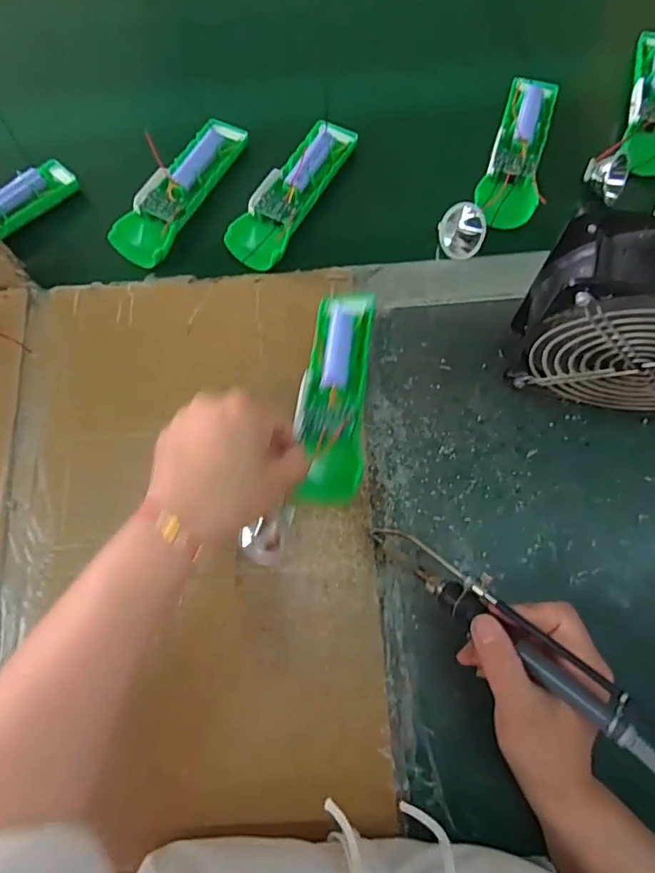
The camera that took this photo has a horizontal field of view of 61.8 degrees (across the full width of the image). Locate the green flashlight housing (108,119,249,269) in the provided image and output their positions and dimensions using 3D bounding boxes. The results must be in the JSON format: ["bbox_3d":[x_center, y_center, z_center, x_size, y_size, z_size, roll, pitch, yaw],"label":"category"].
[{"bbox_3d":[-0.130,-0.218,0.480,0.049,0.031,0.151,30,76,11],"label":"green flashlight housing"}]

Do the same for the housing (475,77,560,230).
[{"bbox_3d":[0.163,-0.245,0.474,0.049,0.023,0.144,13,73,6],"label":"housing"}]

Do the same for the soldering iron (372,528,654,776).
[{"bbox_3d":[0.104,0.113,0.319,0.023,0.015,0.205,-45,55,-11],"label":"soldering iron"}]

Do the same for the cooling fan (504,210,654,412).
[{"bbox_3d":[0.202,-0.070,0.365,0.147,0.153,0.060,15,74,6],"label":"cooling fan"}]

